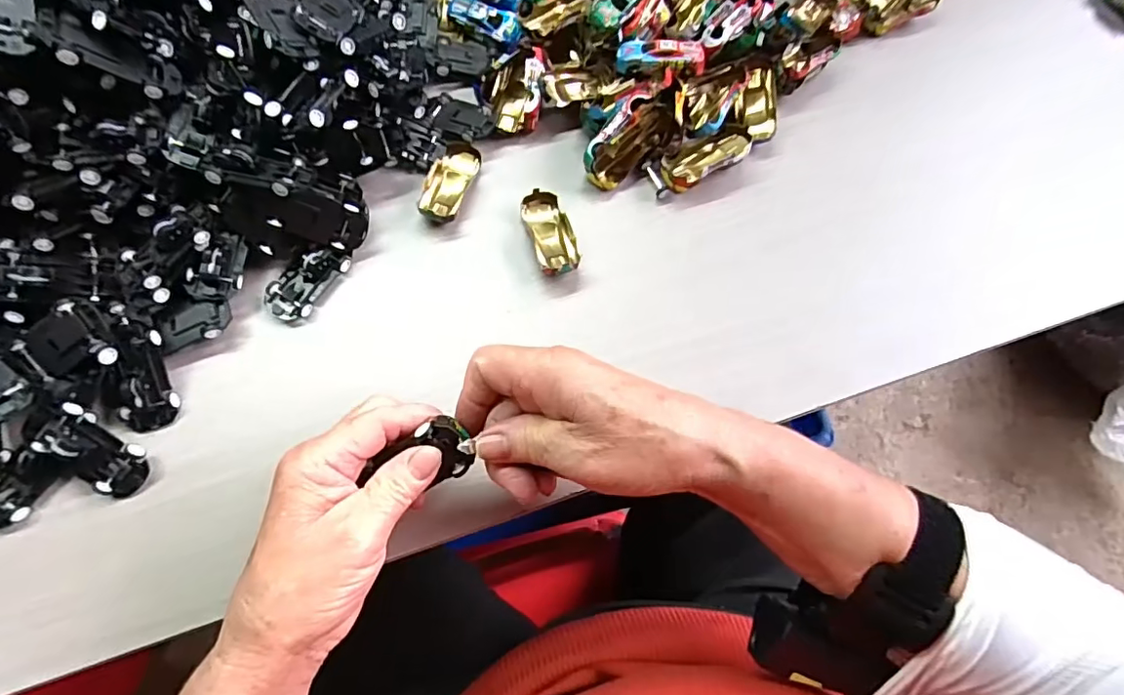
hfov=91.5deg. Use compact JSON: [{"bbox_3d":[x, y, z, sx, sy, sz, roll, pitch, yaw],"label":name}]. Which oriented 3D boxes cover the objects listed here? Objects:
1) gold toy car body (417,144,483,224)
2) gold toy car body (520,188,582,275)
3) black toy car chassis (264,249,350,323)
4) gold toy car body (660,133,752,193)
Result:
[{"bbox_3d":[-0.081,-0.117,0.393,0.027,0.014,0.064,18,71,4],"label":"gold toy car body"},{"bbox_3d":[-0.007,-0.077,0.376,0.029,0.016,0.064,-18,72,-8],"label":"gold toy car body"},{"bbox_3d":[-0.168,-0.043,0.359,0.029,0.016,0.055,34,73,9],"label":"black toy car chassis"},{"bbox_3d":[0.106,-0.137,0.403,0.065,0.023,0.030,-24,73,-10],"label":"gold toy car body"}]

